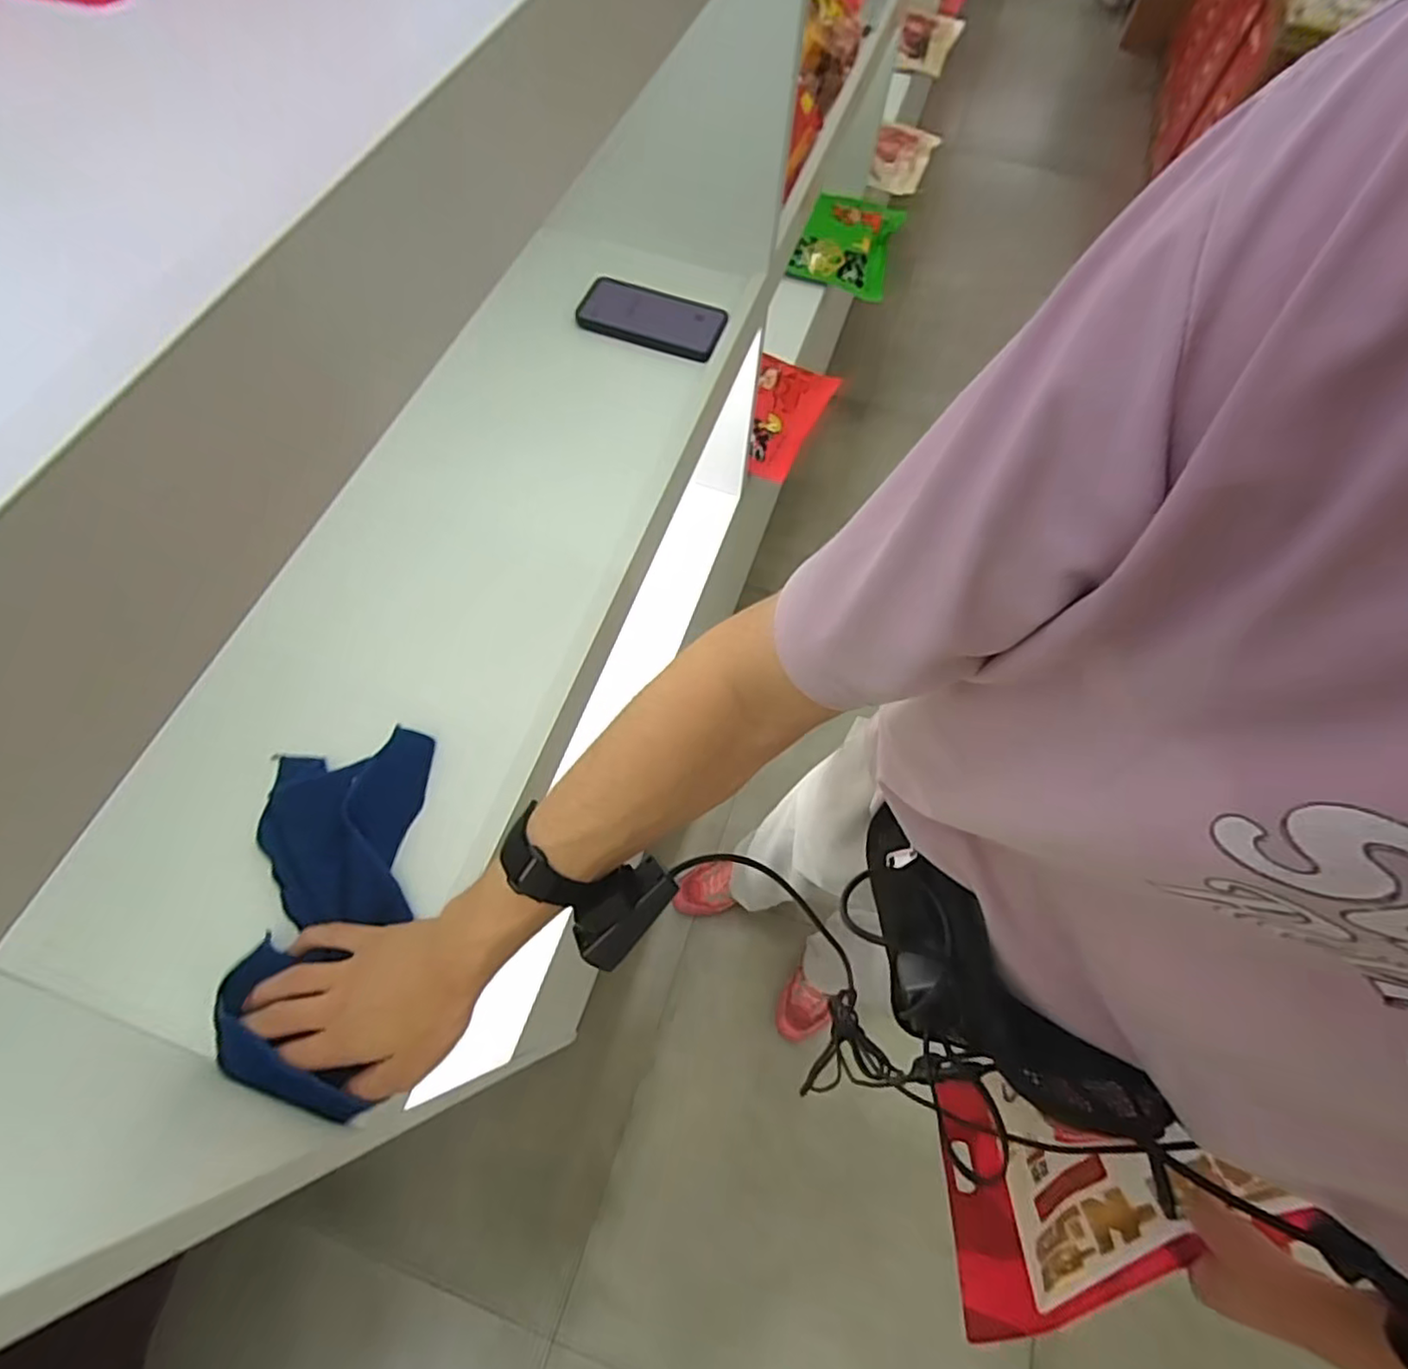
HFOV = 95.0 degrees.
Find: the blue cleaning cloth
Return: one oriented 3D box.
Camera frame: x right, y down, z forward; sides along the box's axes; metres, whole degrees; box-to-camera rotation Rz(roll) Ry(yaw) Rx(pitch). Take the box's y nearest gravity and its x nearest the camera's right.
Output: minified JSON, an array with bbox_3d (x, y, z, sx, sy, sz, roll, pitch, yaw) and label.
[{"bbox_3d":[-0.275,0.151,0.463,0.117,0.022,0.254,4,62,0],"label":"blue cleaning cloth"}]

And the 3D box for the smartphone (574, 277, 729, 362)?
[{"bbox_3d":[-0.059,-0.419,0.735,0.162,0.015,0.079,19,66,6],"label":"smartphone"}]

